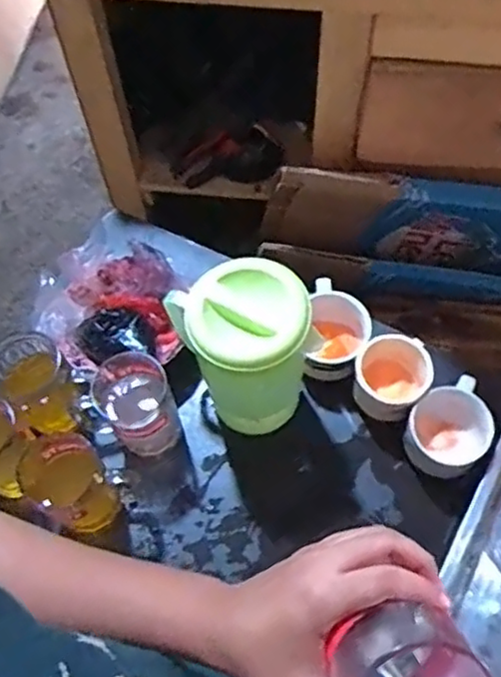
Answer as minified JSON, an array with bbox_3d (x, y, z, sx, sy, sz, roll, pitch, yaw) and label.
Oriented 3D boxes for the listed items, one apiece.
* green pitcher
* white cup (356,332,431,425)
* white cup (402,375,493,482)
[{"bbox_3d":[-0.007,0.013,0.659,0.114,0.182,0.125,-17,64,-4],"label":"green pitcher"},{"bbox_3d":[0.150,0.042,0.719,0.074,0.076,0.088,25,68,15],"label":"white cup"},{"bbox_3d":[0.208,0.096,0.707,0.081,0.066,0.102,40,73,20],"label":"white cup"}]

